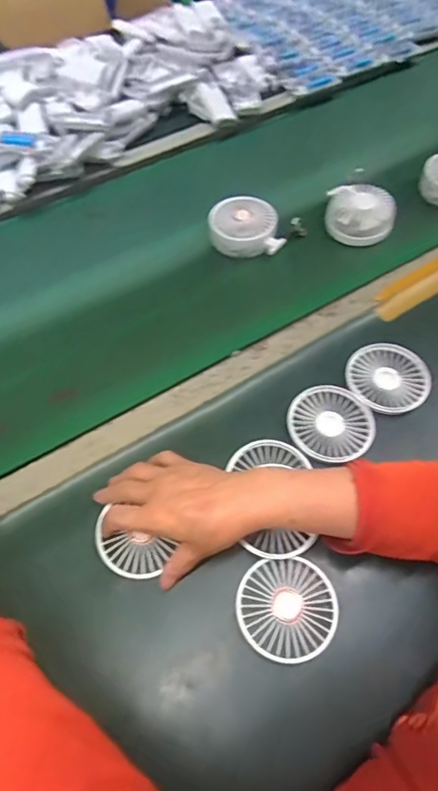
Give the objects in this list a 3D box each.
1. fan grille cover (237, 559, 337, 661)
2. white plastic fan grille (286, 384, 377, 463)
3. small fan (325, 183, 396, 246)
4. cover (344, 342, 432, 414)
[{"bbox_3d":[0.061,0.191,0.427,0.087,0.006,0.082,-4,60,-2],"label":"fan grille cover"},{"bbox_3d":[0.122,0.033,0.523,0.090,0.020,0.090,-1,58,2],"label":"white plastic fan grille"},{"bbox_3d":[0.205,-0.264,0.697,0.100,0.045,0.090,19,97,8],"label":"small fan"},{"bbox_3d":[0.194,-0.022,0.546,0.090,0.008,0.091,-3,58,0],"label":"cover"}]

